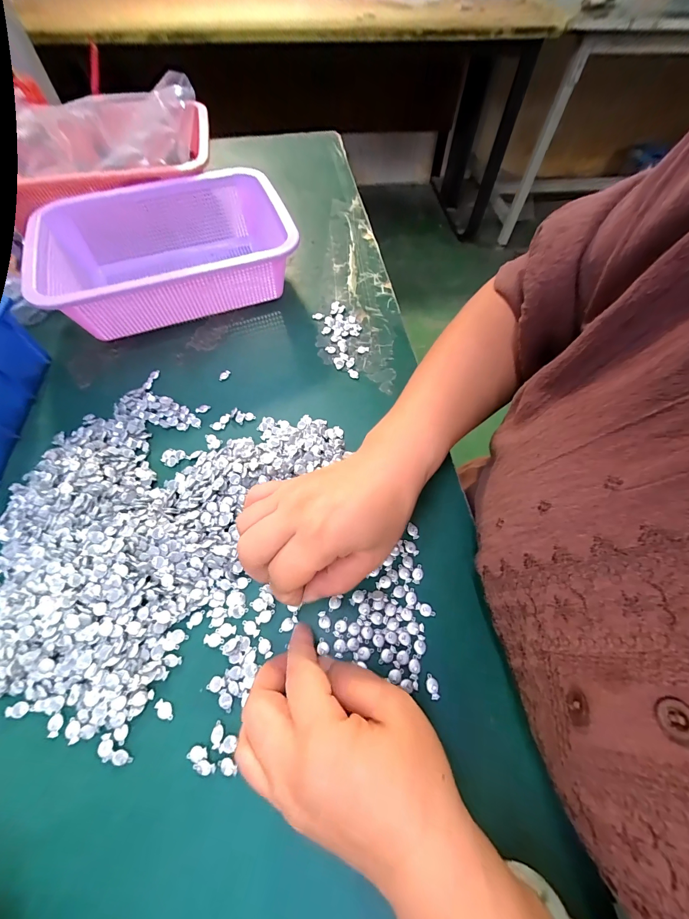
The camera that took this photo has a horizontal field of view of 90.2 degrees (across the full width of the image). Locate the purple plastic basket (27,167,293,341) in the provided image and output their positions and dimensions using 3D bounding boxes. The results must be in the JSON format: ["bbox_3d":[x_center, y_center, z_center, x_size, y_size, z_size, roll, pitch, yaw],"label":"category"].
[{"bbox_3d":[-0.193,-0.233,0.396,0.243,0.079,0.181,-21,63,-10],"label":"purple plastic basket"}]

